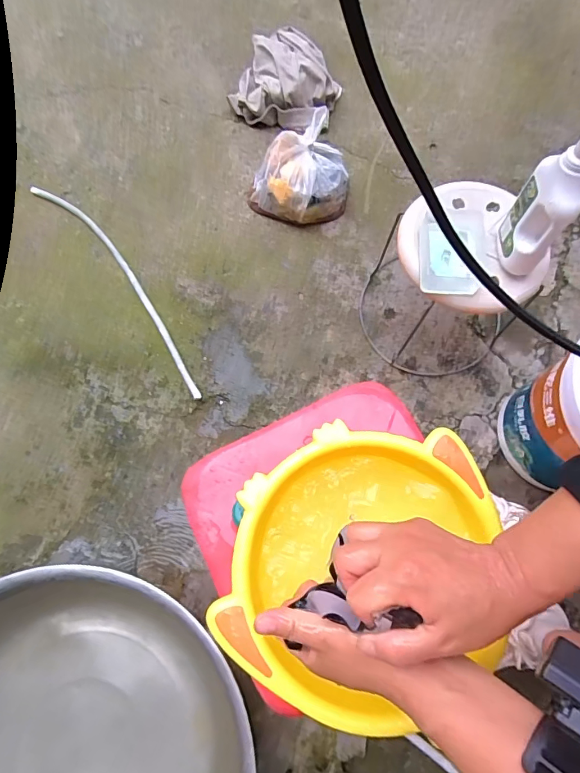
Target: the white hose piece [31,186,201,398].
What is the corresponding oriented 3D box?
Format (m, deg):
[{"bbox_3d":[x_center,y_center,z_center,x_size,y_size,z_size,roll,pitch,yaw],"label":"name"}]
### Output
[{"bbox_3d":[-0.444,-0.284,1.119,0.077,0.014,0.776,-38,77,-12],"label":"white hose piece"}]

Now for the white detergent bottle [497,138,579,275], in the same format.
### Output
[{"bbox_3d":[0.409,-0.285,0.673,0.055,0.229,0.096,1,73,-1],"label":"white detergent bottle"}]

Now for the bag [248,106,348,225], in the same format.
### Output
[{"bbox_3d":[0.033,-0.596,1.169,0.264,0.127,0.284,11,73,3],"label":"bag"}]

